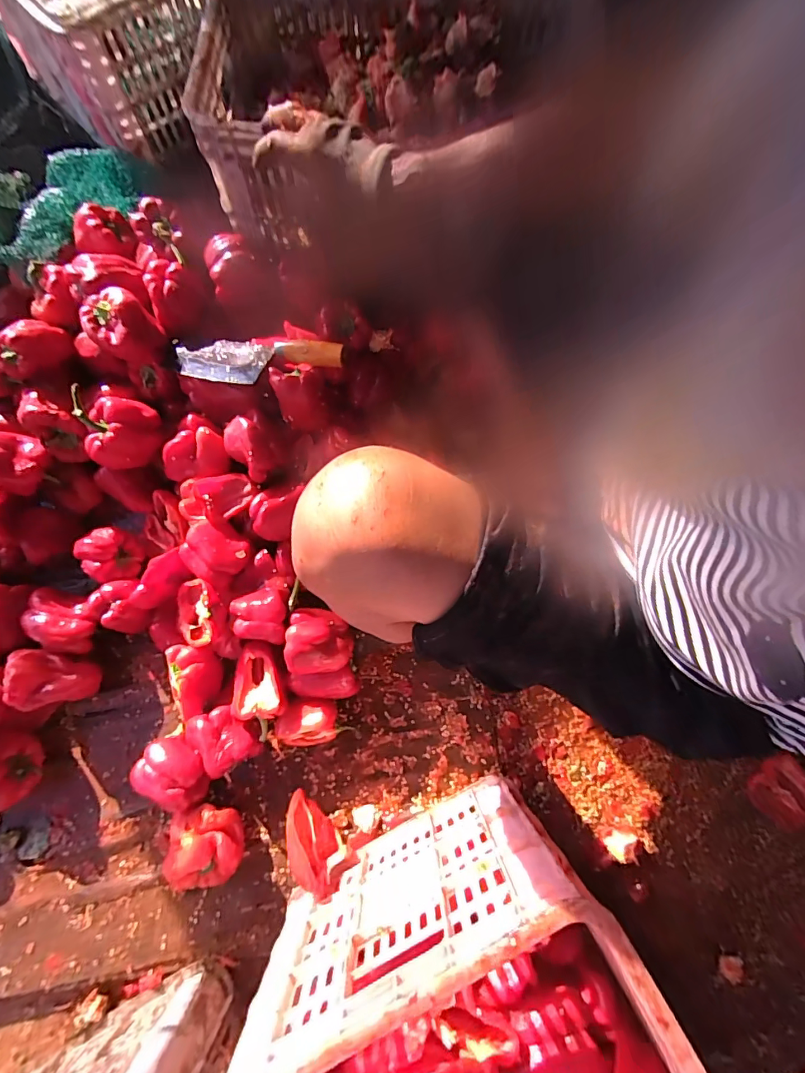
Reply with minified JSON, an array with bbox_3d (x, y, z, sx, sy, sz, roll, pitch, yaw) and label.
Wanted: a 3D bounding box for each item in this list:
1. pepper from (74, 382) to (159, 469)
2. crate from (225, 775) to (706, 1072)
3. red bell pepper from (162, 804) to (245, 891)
[{"bbox_3d":[-0.395,-0.150,0.617,0.095,0.077,0.086,-7,78,-2],"label":"pepper"},{"bbox_3d":[0.106,0.586,0.416,0.344,0.278,0.500,-27,79,-6],"label":"crate"},{"bbox_3d":[-0.258,0.404,0.577,0.099,0.067,0.098,18,78,3],"label":"red bell pepper"}]

